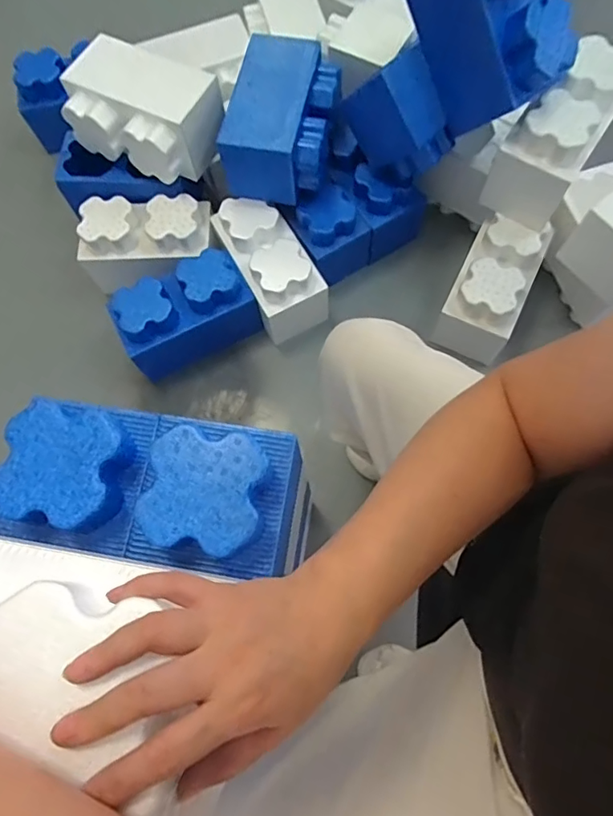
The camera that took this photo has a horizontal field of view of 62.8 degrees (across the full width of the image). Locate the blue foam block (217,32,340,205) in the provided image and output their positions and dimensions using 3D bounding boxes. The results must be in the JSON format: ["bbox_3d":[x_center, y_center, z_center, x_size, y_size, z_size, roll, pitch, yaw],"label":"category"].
[{"bbox_3d":[-0.044,-0.610,1.071,0.205,0.173,0.298,11,73,5],"label":"blue foam block"}]

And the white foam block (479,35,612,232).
[{"bbox_3d":[0.494,-0.539,0.992,0.145,0.229,0.249,31,76,11],"label":"white foam block"}]

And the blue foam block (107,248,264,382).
[{"bbox_3d":[-0.266,-0.214,1.110,0.283,0.148,0.165,-27,74,-6],"label":"blue foam block"}]

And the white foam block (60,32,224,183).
[{"bbox_3d":[-0.339,-0.619,1.073,0.299,0.172,0.180,24,75,9],"label":"white foam block"}]

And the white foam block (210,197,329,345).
[{"bbox_3d":[-0.080,-0.330,1.149,0.148,0.191,0.276,-28,74,-7],"label":"white foam block"}]

